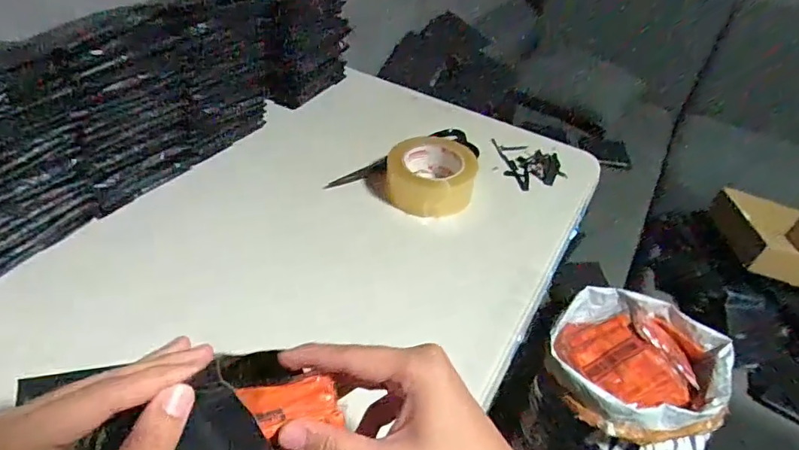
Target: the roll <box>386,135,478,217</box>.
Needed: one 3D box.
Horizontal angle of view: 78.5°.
[{"bbox_3d":[0.045,-0.068,0.651,0.108,0.060,0.105,4,41,-4],"label":"roll"}]

